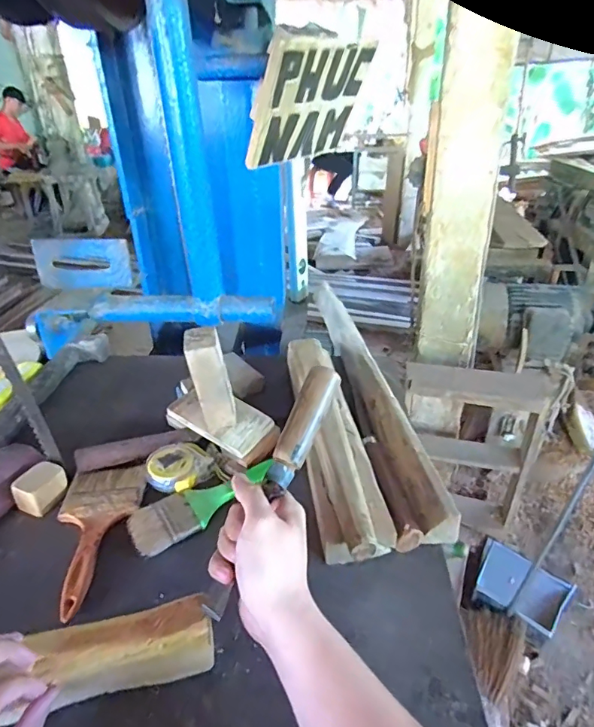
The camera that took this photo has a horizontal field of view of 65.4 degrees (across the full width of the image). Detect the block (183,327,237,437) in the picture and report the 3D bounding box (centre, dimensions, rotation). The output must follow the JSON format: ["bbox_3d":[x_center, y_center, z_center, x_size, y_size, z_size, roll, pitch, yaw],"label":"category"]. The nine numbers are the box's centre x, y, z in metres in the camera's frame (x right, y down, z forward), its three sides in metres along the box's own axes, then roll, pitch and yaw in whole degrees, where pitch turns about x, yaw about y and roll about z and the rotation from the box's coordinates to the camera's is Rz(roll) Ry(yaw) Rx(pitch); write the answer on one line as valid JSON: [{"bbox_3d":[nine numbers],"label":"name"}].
[{"bbox_3d":[-0.104,0.027,0.569,0.044,0.139,0.040,-9,35,-9],"label":"block"}]

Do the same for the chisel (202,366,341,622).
[{"bbox_3d":[-0.018,0.105,0.414,0.027,0.020,0.232,18,69,26],"label":"chisel"}]

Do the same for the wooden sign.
[{"bbox_3d":[0.016,-0.326,0.580,0.177,0.148,0.011,-30,67,-36],"label":"wooden sign"}]

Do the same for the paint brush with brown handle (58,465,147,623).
[{"bbox_3d":[-0.224,0.181,0.504,0.087,0.014,0.188,-3,30,-2],"label":"paint brush with brown handle"}]

